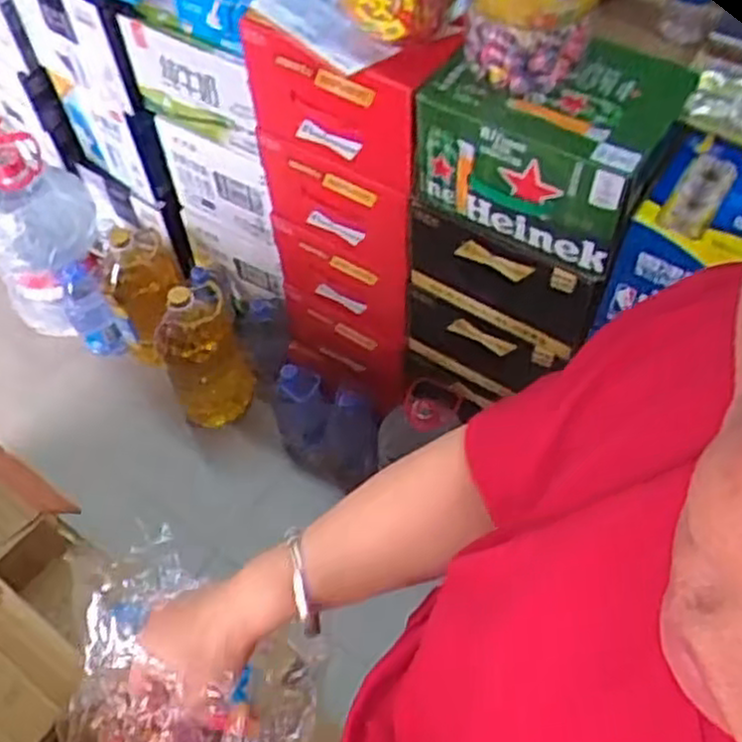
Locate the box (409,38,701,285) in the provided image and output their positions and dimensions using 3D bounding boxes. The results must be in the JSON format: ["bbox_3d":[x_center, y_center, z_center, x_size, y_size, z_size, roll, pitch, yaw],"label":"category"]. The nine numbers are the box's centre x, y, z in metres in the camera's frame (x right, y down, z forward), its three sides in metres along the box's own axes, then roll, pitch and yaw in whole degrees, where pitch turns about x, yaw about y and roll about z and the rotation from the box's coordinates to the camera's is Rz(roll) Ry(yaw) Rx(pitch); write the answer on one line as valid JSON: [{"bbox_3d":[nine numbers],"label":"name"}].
[{"bbox_3d":[0.217,-0.285,0.977,0.269,0.168,0.205,28,60,19],"label":"box"}]

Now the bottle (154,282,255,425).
[{"bbox_3d":[-0.329,-0.031,1.548,0.156,0.335,0.120,-29,59,-17],"label":"bottle"}]

